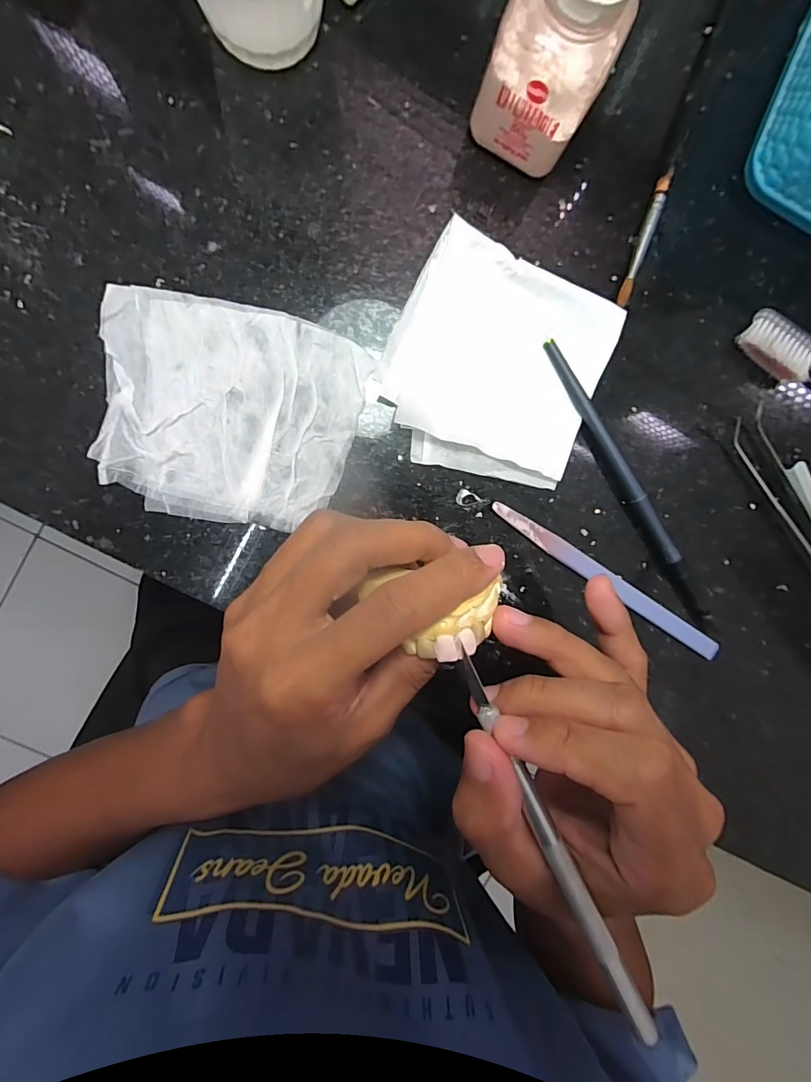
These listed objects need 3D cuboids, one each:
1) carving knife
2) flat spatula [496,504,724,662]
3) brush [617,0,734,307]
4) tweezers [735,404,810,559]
[{"bbox_3d":[0.048,0.099,0.150,0.007,0.004,0.135,-26,86,-3],"label":"carving knife"},{"bbox_3d":[0.099,0.020,0.222,0.136,0.005,0.010,32,92,-8],"label":"flat spatula"},{"bbox_3d":[0.129,-0.196,0.204,0.008,0.007,0.184,18,94,-8],"label":"brush"},{"bbox_3d":[0.203,-0.004,0.228,0.021,0.010,0.136,-32,98,-2],"label":"tweezers"}]

